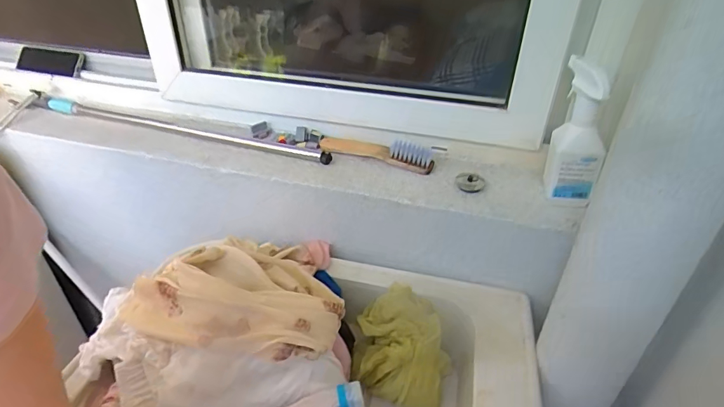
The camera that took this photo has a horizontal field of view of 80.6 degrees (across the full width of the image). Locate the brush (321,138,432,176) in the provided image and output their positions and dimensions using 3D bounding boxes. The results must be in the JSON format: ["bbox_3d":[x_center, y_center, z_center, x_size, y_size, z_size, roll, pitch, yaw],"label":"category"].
[{"bbox_3d":[0.020,-0.092,0.732,0.206,0.044,0.030,17,38,22],"label":"brush"}]

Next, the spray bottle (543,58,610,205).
[{"bbox_3d":[0.294,-0.084,0.582,0.070,0.196,0.061,17,38,22],"label":"spray bottle"}]

